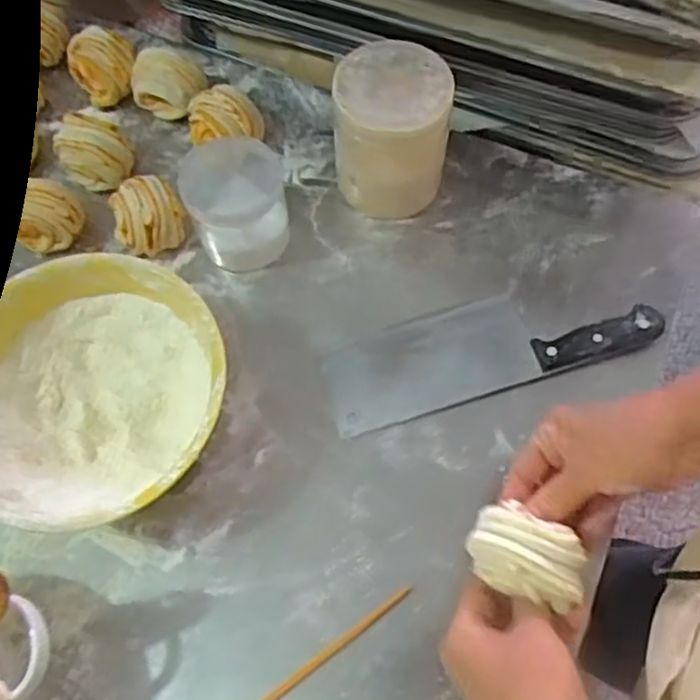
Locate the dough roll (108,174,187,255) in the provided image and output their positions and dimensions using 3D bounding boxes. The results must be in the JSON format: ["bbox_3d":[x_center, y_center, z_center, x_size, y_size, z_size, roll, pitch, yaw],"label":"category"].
[{"bbox_3d":[-0.181,-0.120,0.639,0.059,0.053,0.057,-1,66,2],"label":"dough roll"}]

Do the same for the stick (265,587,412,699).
[{"bbox_3d":[-0.052,0.245,0.499,0.236,0.004,0.008,-34,70,-12],"label":"stick"}]

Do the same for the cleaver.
[{"bbox_3d":[0.114,-0.005,0.592,0.270,0.024,0.087,-15,67,-5],"label":"cleaver"}]

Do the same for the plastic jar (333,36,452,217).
[{"bbox_3d":[0.036,-0.188,0.619,0.090,0.128,0.099,-1,66,2],"label":"plastic jar"}]

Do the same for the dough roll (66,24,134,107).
[{"bbox_3d":[-0.250,-0.289,0.713,0.065,0.057,0.059,-25,68,-9],"label":"dough roll"}]

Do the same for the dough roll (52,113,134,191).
[{"bbox_3d":[-0.241,-0.187,0.670,0.068,0.055,0.058,23,69,11],"label":"dough roll"}]

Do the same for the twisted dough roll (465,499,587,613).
[{"bbox_3d":[0.108,0.123,0.432,0.066,0.031,0.050,19,68,10],"label":"twisted dough roll"}]

